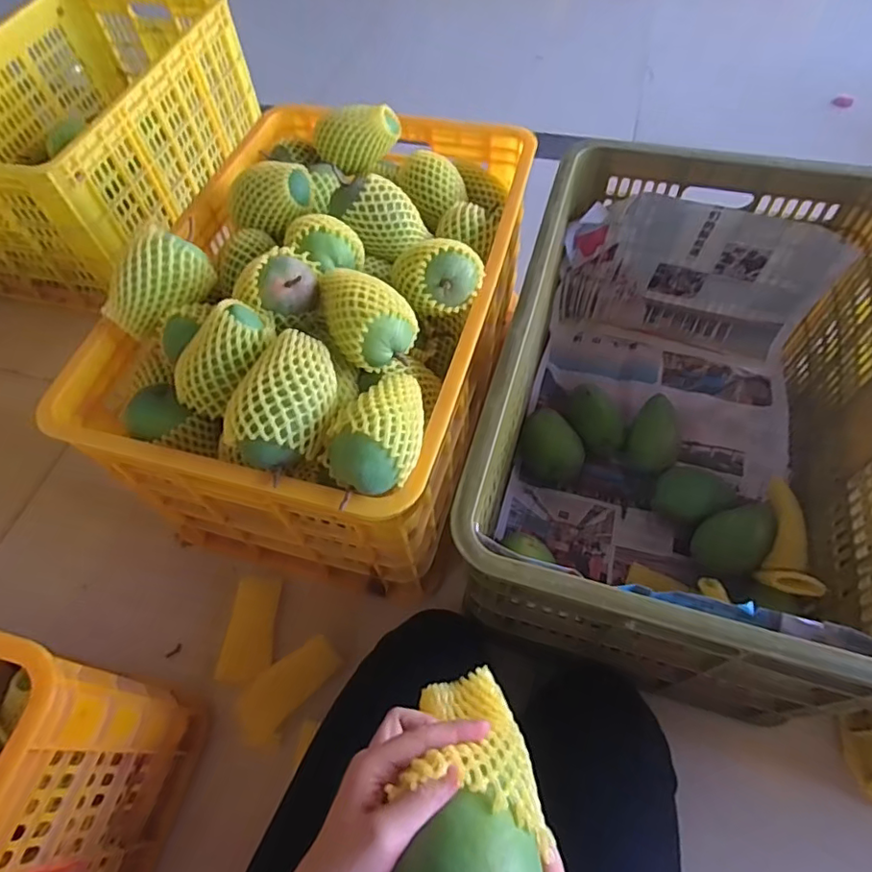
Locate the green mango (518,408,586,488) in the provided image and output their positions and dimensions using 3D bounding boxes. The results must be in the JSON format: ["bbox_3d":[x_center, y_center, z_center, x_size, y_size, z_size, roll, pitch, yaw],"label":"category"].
[{"bbox_3d":[0.165,0.020,0.778,0.089,0.068,0.087,-2,59,3],"label":"green mango"}]

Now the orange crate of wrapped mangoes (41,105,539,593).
[{"bbox_3d":[-0.127,-0.160,0.707,0.399,0.293,0.568,11,61,10],"label":"orange crate of wrapped mangoes"}]

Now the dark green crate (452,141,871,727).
[{"bbox_3d":[0.288,-0.025,0.671,0.397,0.313,0.584,12,61,11],"label":"dark green crate"}]

